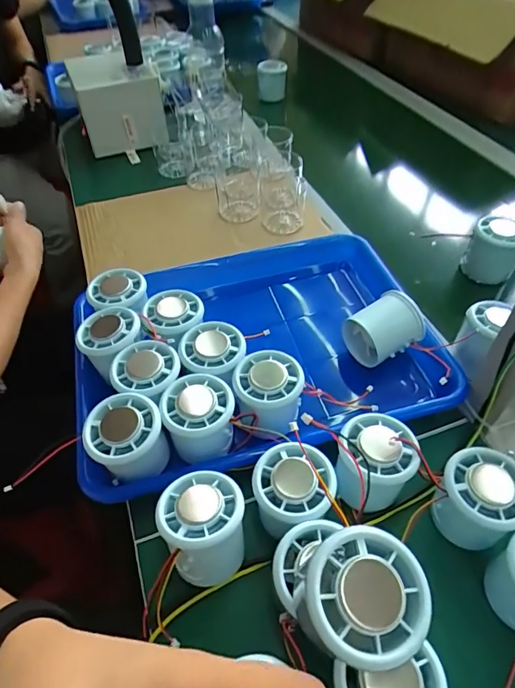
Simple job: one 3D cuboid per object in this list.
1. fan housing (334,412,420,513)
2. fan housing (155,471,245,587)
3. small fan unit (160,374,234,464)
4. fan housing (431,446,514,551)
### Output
[{"bbox_3d":[0.088,0.090,0.337,0.051,0.063,0.052,0,48,0],"label":"fan housing"},{"bbox_3d":[-0.036,0.124,0.305,0.054,0.055,0.059,0,48,0],"label":"fan housing"},{"bbox_3d":[-0.047,0.058,0.355,0.053,0.044,0.054,0,48,0],"label":"small fan unit"},{"bbox_3d":[0.158,0.110,0.320,0.053,0.057,0.051,0,48,0],"label":"fan housing"}]

